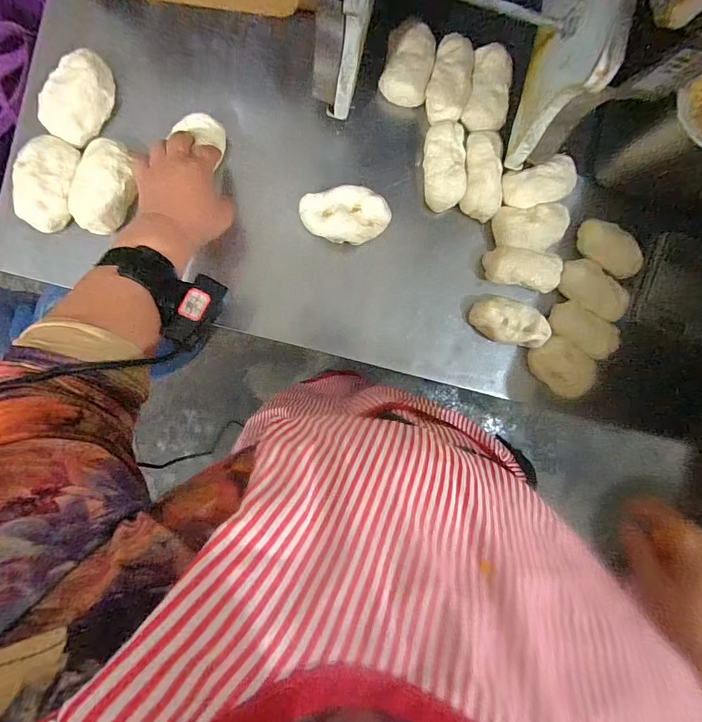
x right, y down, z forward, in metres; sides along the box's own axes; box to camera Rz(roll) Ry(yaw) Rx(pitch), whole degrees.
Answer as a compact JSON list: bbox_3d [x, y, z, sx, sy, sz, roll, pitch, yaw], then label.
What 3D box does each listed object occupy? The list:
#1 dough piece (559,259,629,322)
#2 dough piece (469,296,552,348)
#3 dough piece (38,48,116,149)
[{"bbox_3d":[0.306,-0.089,0.489,0.087,0.027,0.047,44,88,-5],"label":"dough piece"},{"bbox_3d":[0.202,-0.047,0.486,0.102,0.041,0.054,9,91,-6],"label":"dough piece"},{"bbox_3d":[-0.303,-0.293,0.427,0.059,0.027,0.096,28,89,-6],"label":"dough piece"}]

